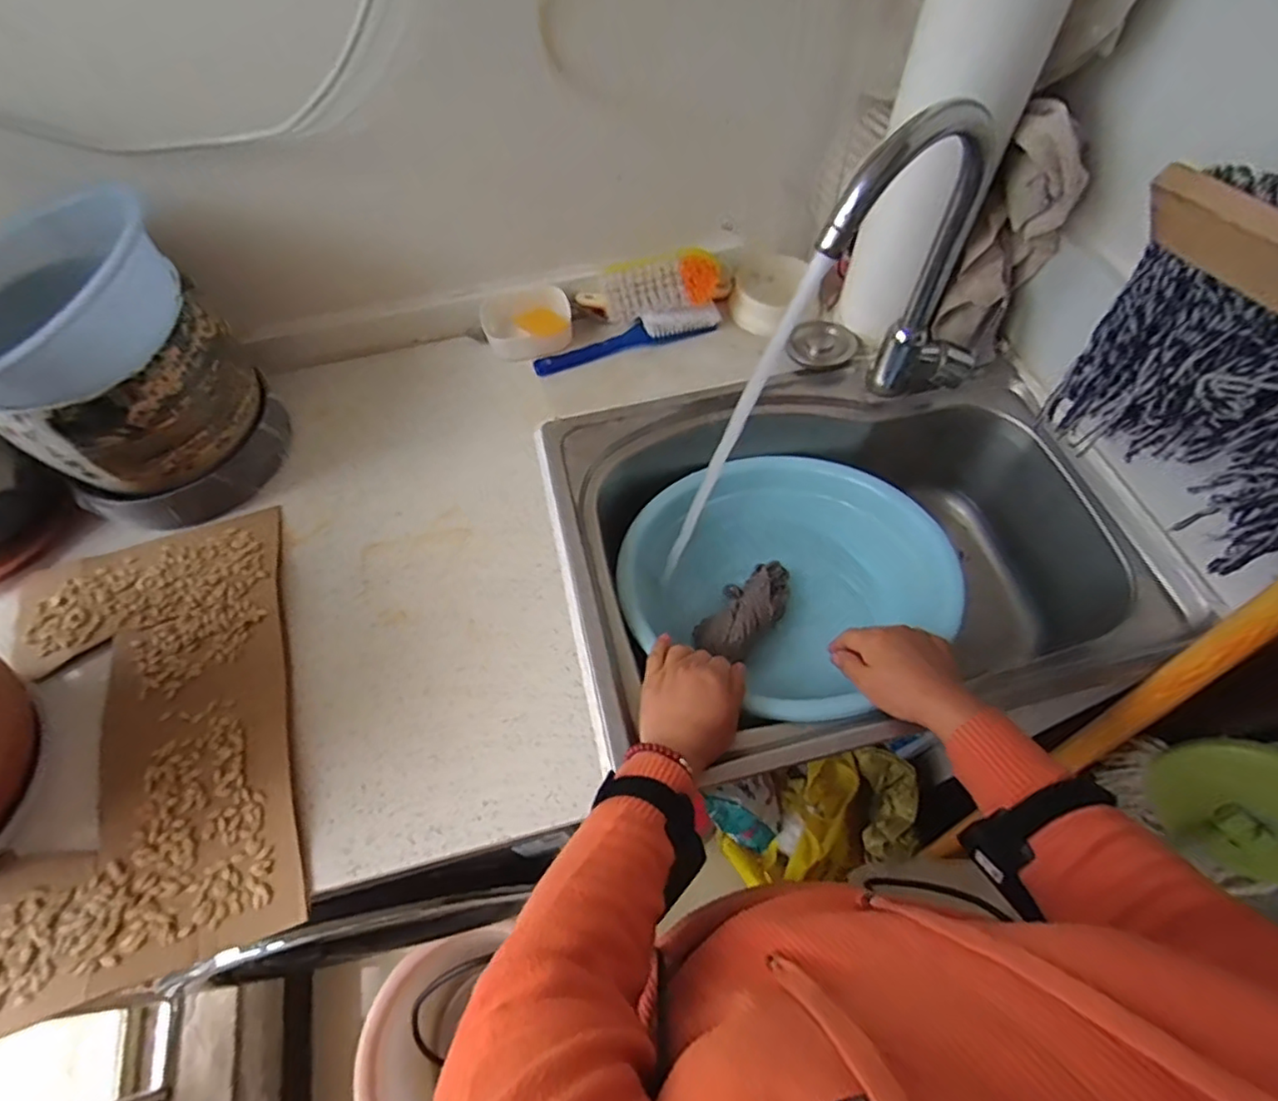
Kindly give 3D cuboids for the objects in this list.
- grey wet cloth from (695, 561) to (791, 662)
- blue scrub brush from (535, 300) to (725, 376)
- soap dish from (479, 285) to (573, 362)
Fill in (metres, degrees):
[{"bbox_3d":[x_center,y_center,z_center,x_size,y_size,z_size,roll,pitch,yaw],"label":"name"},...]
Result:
[{"bbox_3d":[0.125,0.065,0.724,0.069,0.047,0.151,34,54,19],"label":"grey wet cloth"},{"bbox_3d":[-0.013,-0.258,0.763,0.230,0.033,0.028,-16,61,-7],"label":"blue scrub brush"},{"bbox_3d":[-0.136,-0.276,0.773,0.107,0.036,0.088,-19,61,-9],"label":"soap dish"}]

